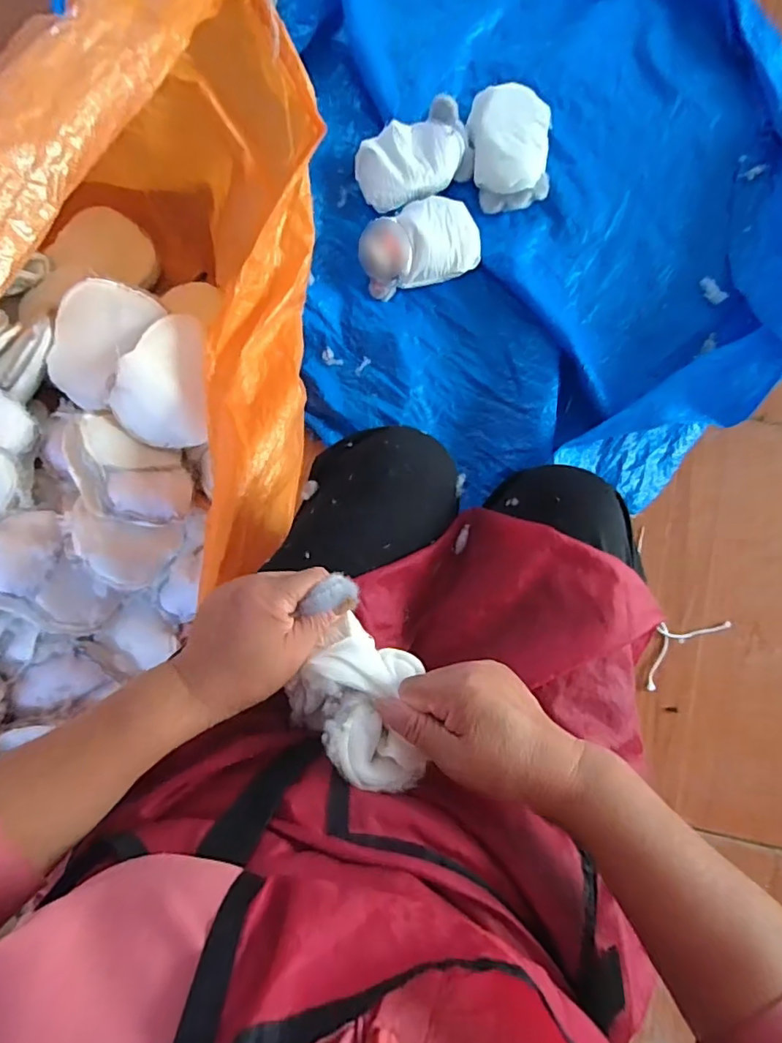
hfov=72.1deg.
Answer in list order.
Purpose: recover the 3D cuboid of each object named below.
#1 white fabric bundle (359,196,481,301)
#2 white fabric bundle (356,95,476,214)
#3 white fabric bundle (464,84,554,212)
[{"bbox_3d":[0.043,-0.434,0.847,0.185,0.059,0.117,-18,82,-1],"label":"white fabric bundle"},{"bbox_3d":[0.036,-0.571,0.858,0.178,0.075,0.112,-21,82,-1],"label":"white fabric bundle"},{"bbox_3d":[0.188,-0.588,0.856,0.125,0.069,0.174,-2,82,1],"label":"white fabric bundle"}]

